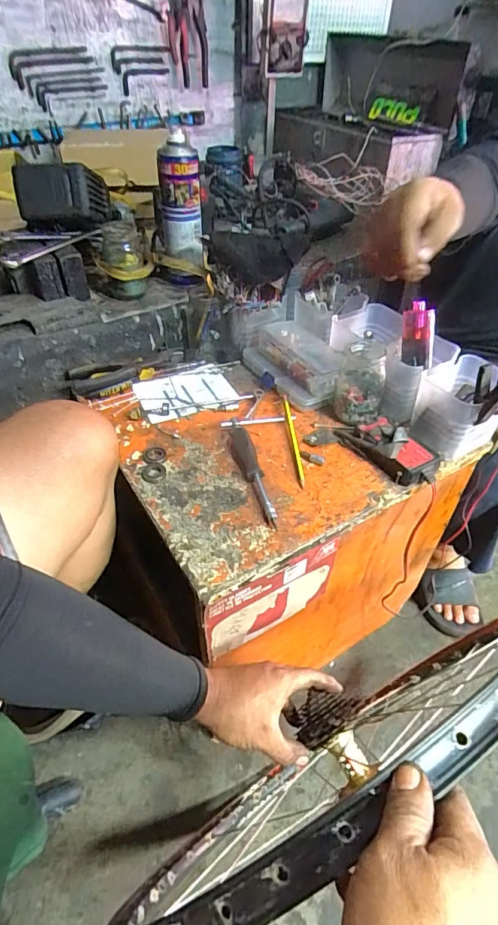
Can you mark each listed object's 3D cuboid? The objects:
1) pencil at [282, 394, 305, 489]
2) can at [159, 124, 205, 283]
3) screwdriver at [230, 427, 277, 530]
[{"bbox_3d":[0.060,-0.035,0.630,0.008,0.007,0.174,-3,45,-4],"label":"pencil"},{"bbox_3d":[-0.108,-0.392,0.747,0.063,0.212,0.076,-3,45,-4],"label":"can"},{"bbox_3d":[0.004,0.011,0.582,0.026,0.021,0.171,-10,46,-11],"label":"screwdriver"}]

